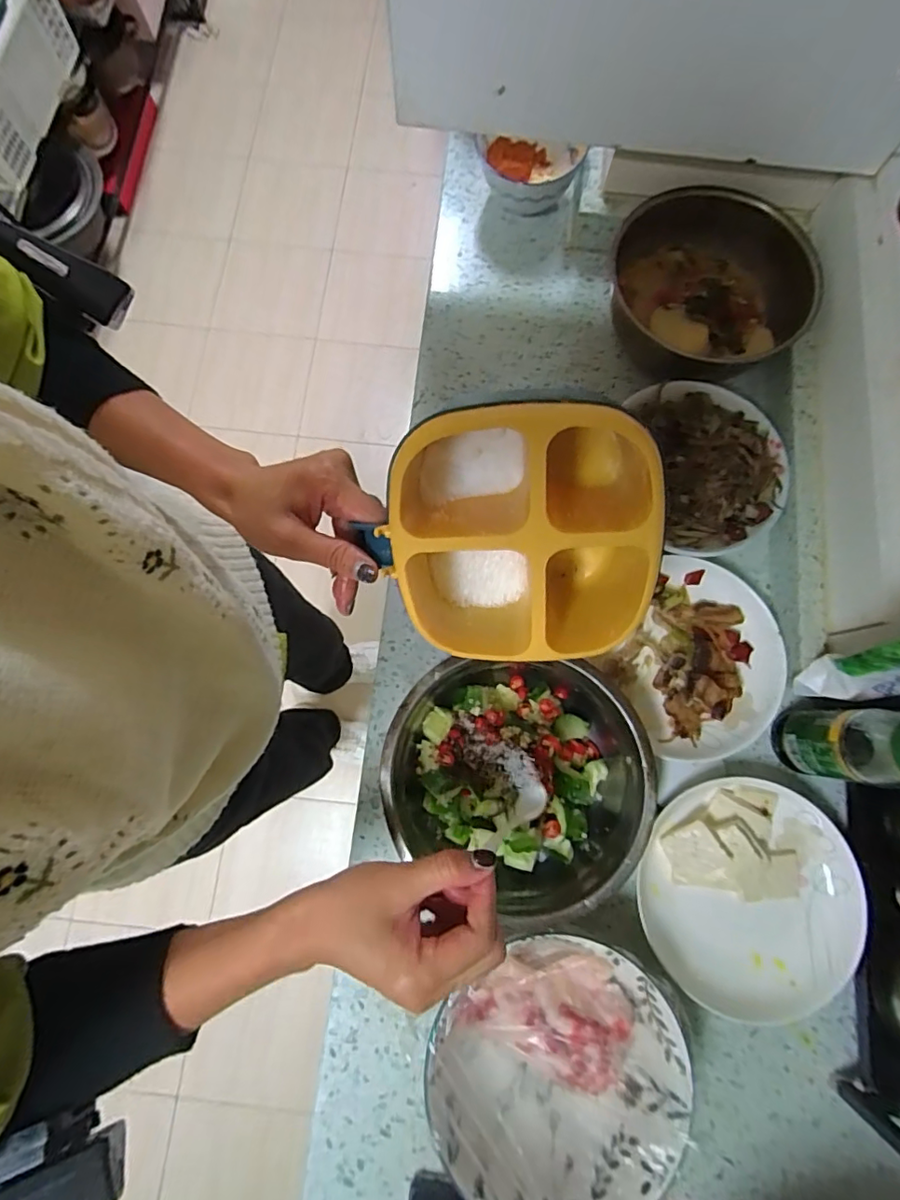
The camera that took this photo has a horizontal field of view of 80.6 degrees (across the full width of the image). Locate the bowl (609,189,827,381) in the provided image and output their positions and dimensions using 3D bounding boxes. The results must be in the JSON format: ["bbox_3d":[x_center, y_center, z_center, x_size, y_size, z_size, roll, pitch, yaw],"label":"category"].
[{"bbox_3d":[0.254,-0.295,0.518,0.179,0.072,0.173,0,78,-1],"label":"bowl"}]

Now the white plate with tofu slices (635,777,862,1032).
[{"bbox_3d":[0.239,0.234,0.424,0.157,0.035,0.167,0,78,-1],"label":"white plate with tofu slices"}]

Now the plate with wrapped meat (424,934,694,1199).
[{"bbox_3d":[0.076,0.340,0.386,0.174,0.059,0.160,0,78,-1],"label":"plate with wrapped meat"}]

